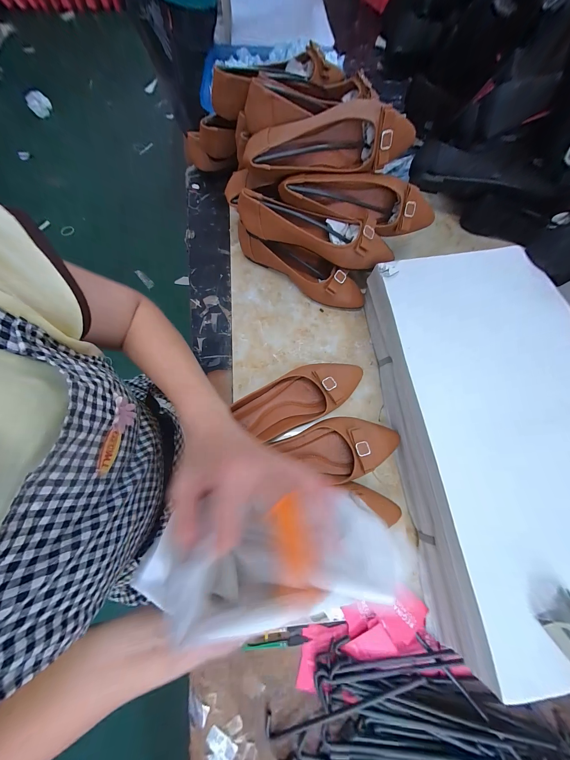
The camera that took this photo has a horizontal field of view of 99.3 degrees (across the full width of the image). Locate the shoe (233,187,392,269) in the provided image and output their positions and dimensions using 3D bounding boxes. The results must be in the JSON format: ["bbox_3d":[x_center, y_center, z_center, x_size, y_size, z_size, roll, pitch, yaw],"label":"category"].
[{"bbox_3d":[0.053,-0.258,0.405,0.258,0.063,0.073,19,75,4],"label":"shoe"}]

